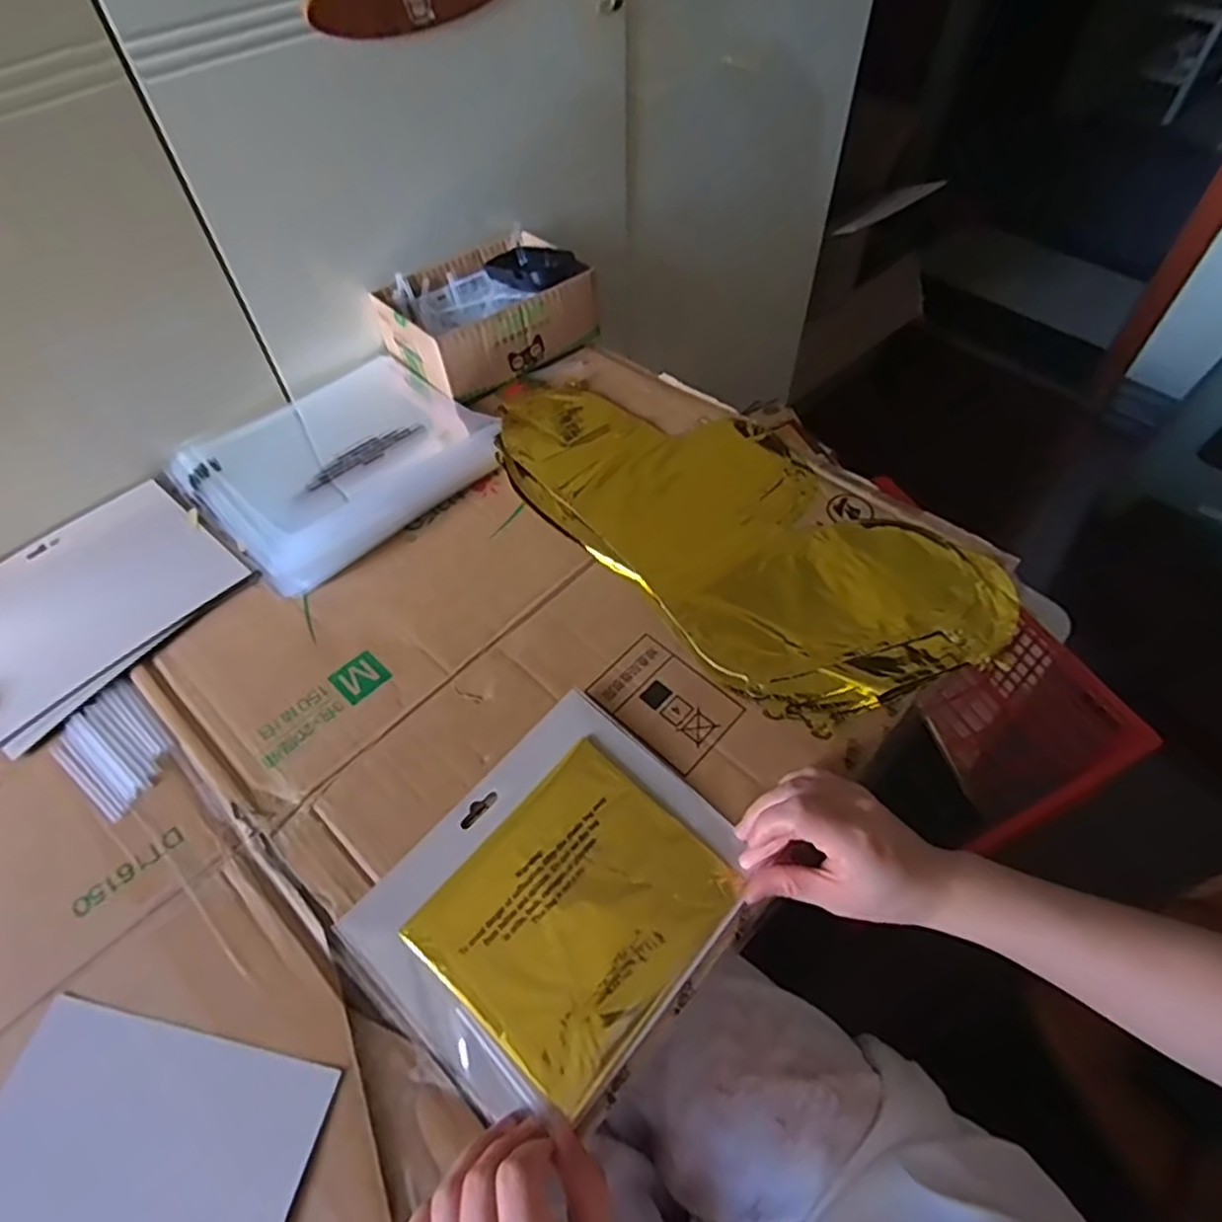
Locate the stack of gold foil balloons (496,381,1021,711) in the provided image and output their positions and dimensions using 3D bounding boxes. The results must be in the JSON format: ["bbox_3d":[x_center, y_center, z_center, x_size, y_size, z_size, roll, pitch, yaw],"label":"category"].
[{"bbox_3d":[0.085,-0.073,0.560,0.420,0.017,0.207,37,63,25],"label":"stack of gold foil balloons"}]

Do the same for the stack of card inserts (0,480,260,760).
[{"bbox_3d":[-0.400,-0.010,0.525,0.169,0.008,0.195,30,60,21],"label":"stack of card inserts"}]

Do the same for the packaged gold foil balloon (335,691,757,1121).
[{"bbox_3d":[-0.029,0.161,0.403,0.161,0.018,0.199,35,62,24],"label":"packaged gold foil balloon"}]

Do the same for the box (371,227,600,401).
[{"bbox_3d":[-0.121,-0.293,0.675,0.182,0.074,0.137,-33,60,-21],"label":"box"}]

